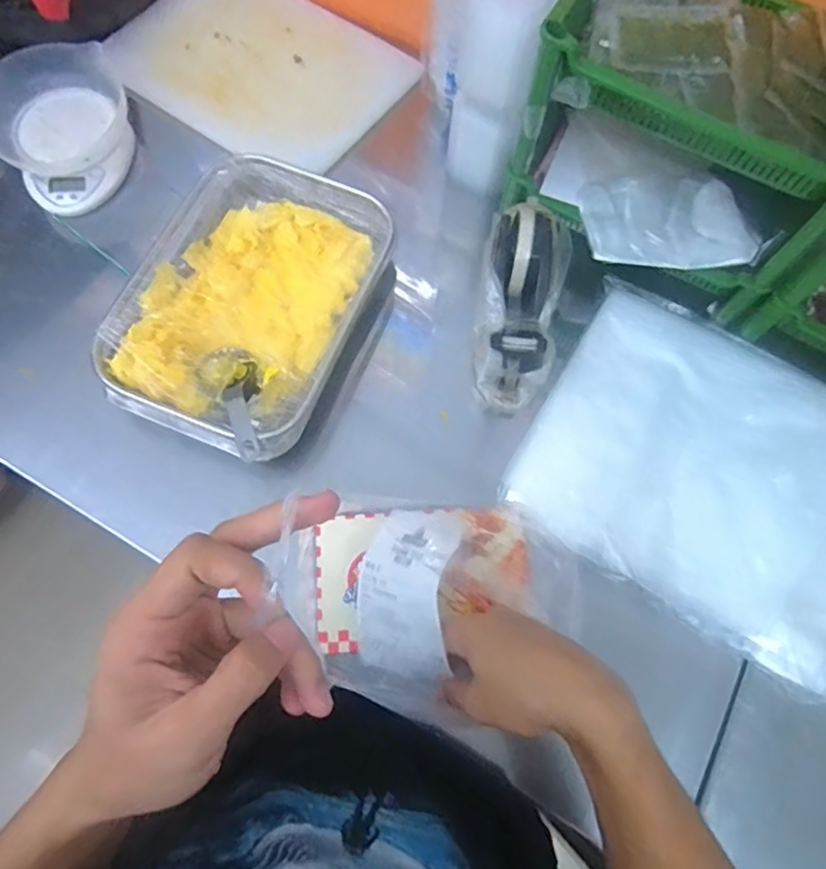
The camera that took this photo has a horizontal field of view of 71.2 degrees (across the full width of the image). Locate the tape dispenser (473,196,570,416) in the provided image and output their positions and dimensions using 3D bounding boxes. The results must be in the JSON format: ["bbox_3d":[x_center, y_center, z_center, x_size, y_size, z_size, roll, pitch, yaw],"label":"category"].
[{"bbox_3d":[0.109,-0.129,0.575,0.077,0.110,0.189,9,71,1],"label":"tape dispenser"}]

